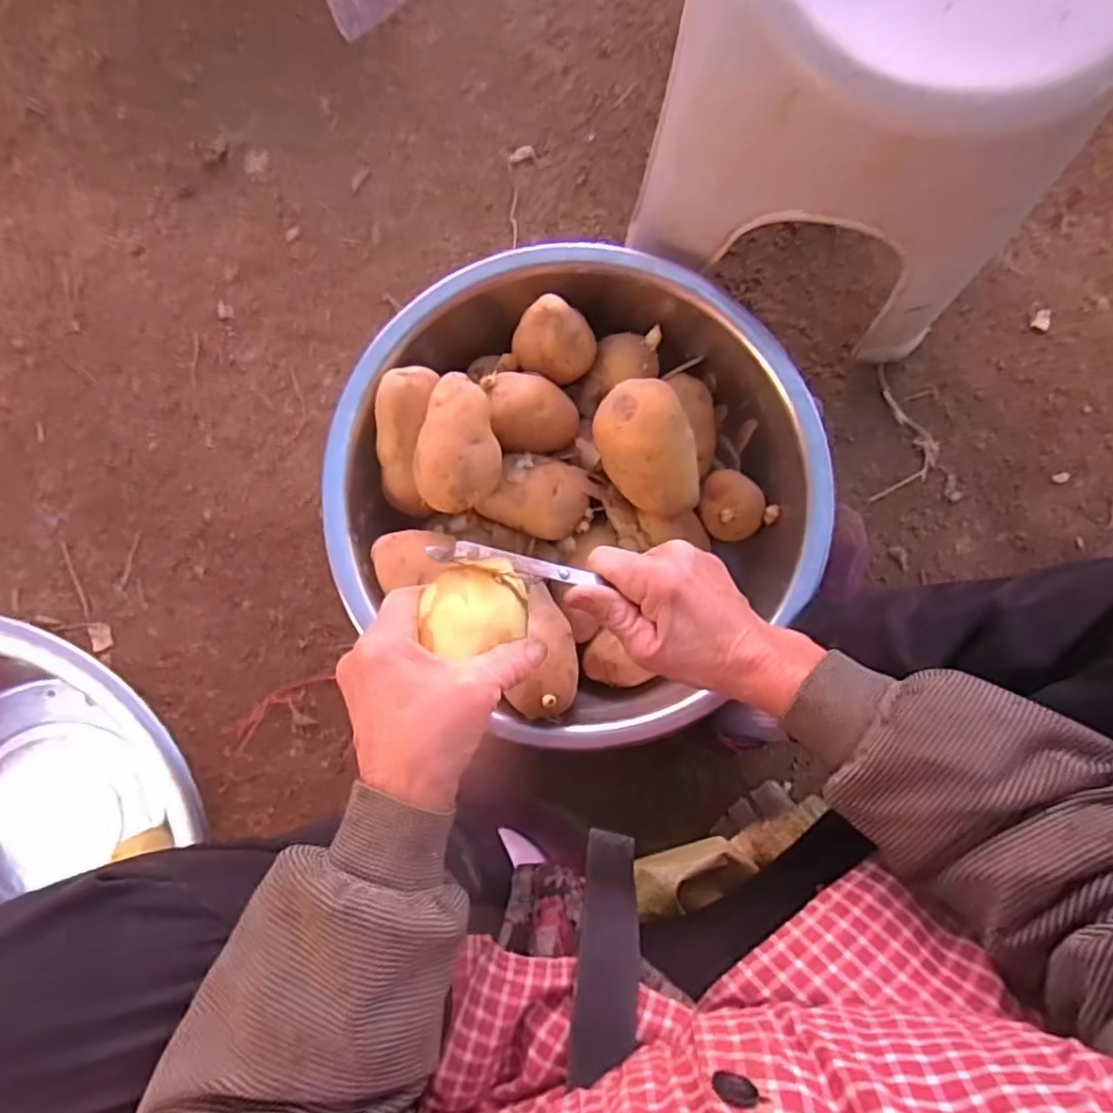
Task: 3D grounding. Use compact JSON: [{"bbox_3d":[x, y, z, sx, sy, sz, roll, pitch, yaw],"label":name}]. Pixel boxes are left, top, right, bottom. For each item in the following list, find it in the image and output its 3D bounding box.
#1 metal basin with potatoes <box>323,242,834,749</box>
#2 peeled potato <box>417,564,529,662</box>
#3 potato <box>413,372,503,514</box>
[{"bbox_3d":[0.018,-0.057,0.530,0.373,0.125,0.355,0,89,2],"label":"metal basin with potatoes"},{"bbox_3d":[-0.044,0.027,0.353,0.050,0.045,0.045,-17,89,0],"label":"peeled potato"},{"bbox_3d":[-0.072,-0.082,0.484,0.058,0.043,0.096,12,90,2],"label":"potato"}]

